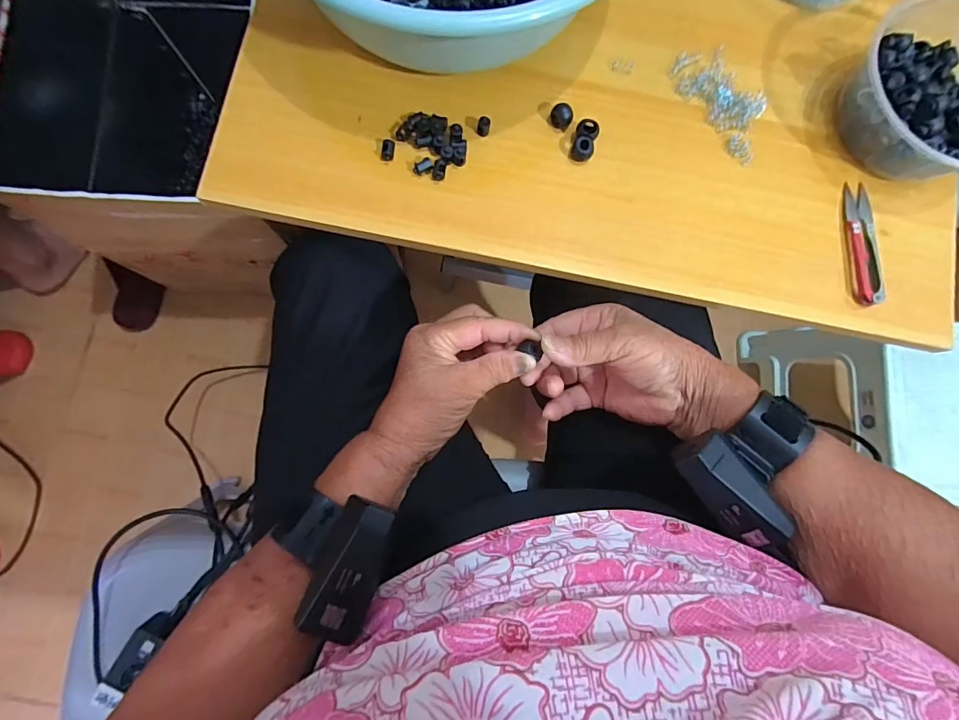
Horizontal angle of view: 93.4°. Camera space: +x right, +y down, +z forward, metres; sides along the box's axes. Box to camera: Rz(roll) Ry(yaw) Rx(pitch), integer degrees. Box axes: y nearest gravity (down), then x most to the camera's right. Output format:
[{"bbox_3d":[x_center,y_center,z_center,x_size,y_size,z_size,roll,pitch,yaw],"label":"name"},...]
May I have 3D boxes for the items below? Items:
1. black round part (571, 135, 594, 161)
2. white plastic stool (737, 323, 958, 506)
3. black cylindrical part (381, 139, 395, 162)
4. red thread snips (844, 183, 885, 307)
[{"bbox_3d":[0.081,-0.167,0.356,0.017,0.013,0.015,23,81,0],"label":"black round part"},{"bbox_3d":[0.637,0.075,0.728,0.257,0.266,0.257,2,82,-3],"label":"white plastic stool"},{"bbox_3d":[-0.071,-0.163,0.350,0.010,0.008,0.016,6,82,-3],"label":"black cylindrical part"},{"bbox_3d":[0.305,-0.093,0.359,0.022,0.007,0.099,2,82,-3],"label":"red thread snips"}]

